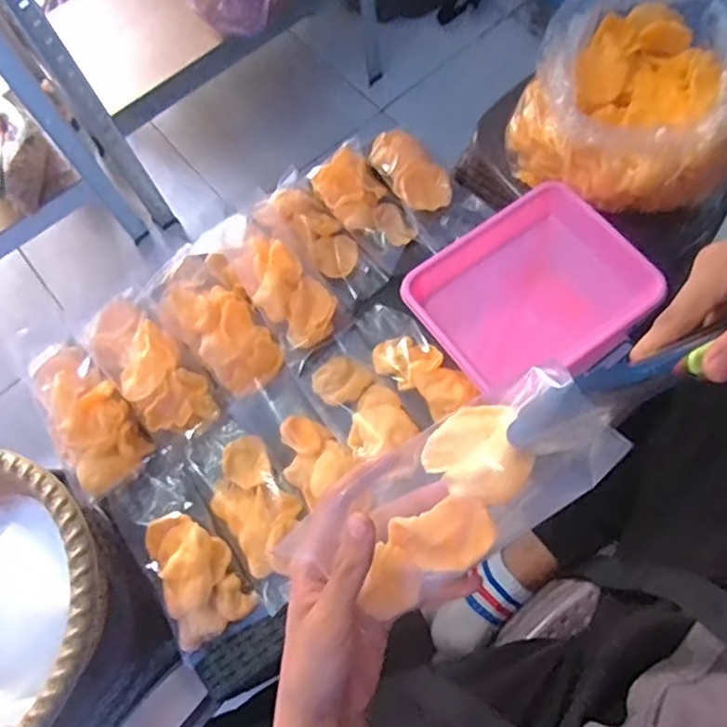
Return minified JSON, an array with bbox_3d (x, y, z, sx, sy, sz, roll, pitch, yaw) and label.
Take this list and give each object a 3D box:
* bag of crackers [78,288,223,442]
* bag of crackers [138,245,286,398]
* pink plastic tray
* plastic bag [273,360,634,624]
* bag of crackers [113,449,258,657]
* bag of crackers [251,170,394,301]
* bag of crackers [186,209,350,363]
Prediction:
[{"bbox_3d":[-0.239,0.002,0.690,0.087,0.050,0.192,-40,71,-10],"label":"bag of crackers"},{"bbox_3d":[-0.171,-0.050,0.697,0.197,0.036,0.088,42,78,17],"label":"bag of crackers"},{"bbox_3d":[0.174,-0.071,0.665,0.221,0.064,0.182,-35,70,-8],"label":"pink plastic tray"},{"bbox_3d":[0.052,0.078,0.360,0.184,0.053,0.075,-34,67,15],"label":"plastic bag"},{"bbox_3d":[-0.185,0.184,0.624,0.083,0.032,0.182,-34,70,-8],"label":"bag of crackers"},{"bbox_3d":[-0.054,-0.146,0.740,0.079,0.039,0.182,-38,71,-9],"label":"bag of crackers"},{"bbox_3d":[-0.108,-0.103,0.707,0.089,0.063,0.201,-40,71,-10],"label":"bag of crackers"}]

